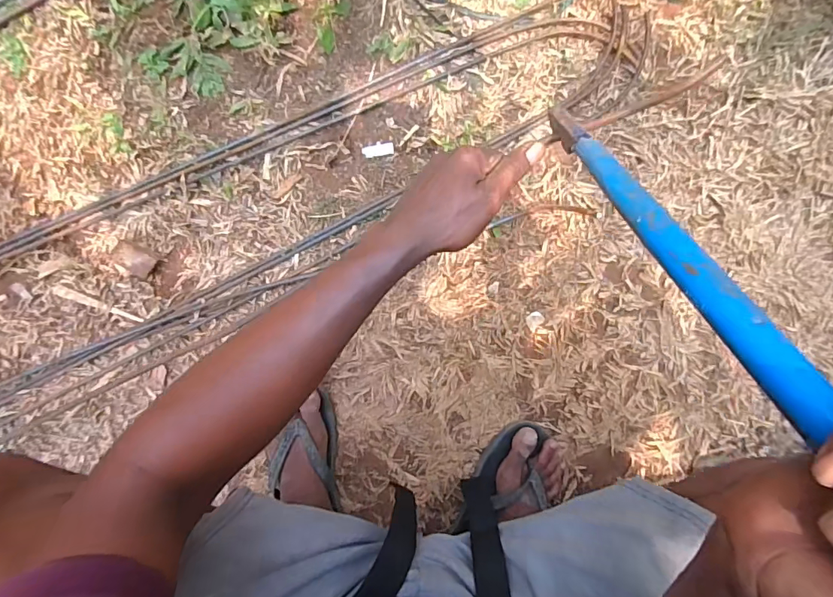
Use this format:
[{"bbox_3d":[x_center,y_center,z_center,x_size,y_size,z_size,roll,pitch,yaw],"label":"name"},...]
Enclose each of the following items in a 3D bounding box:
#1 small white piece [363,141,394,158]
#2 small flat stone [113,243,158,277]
[{"bbox_3d":[-0.060,-0.233,0.713,0.049,0.004,0.021,-6,92,3],"label":"small white piece"},{"bbox_3d":[-0.437,-0.060,0.711,0.052,0.046,0.042,41,93,1],"label":"small flat stone"}]

